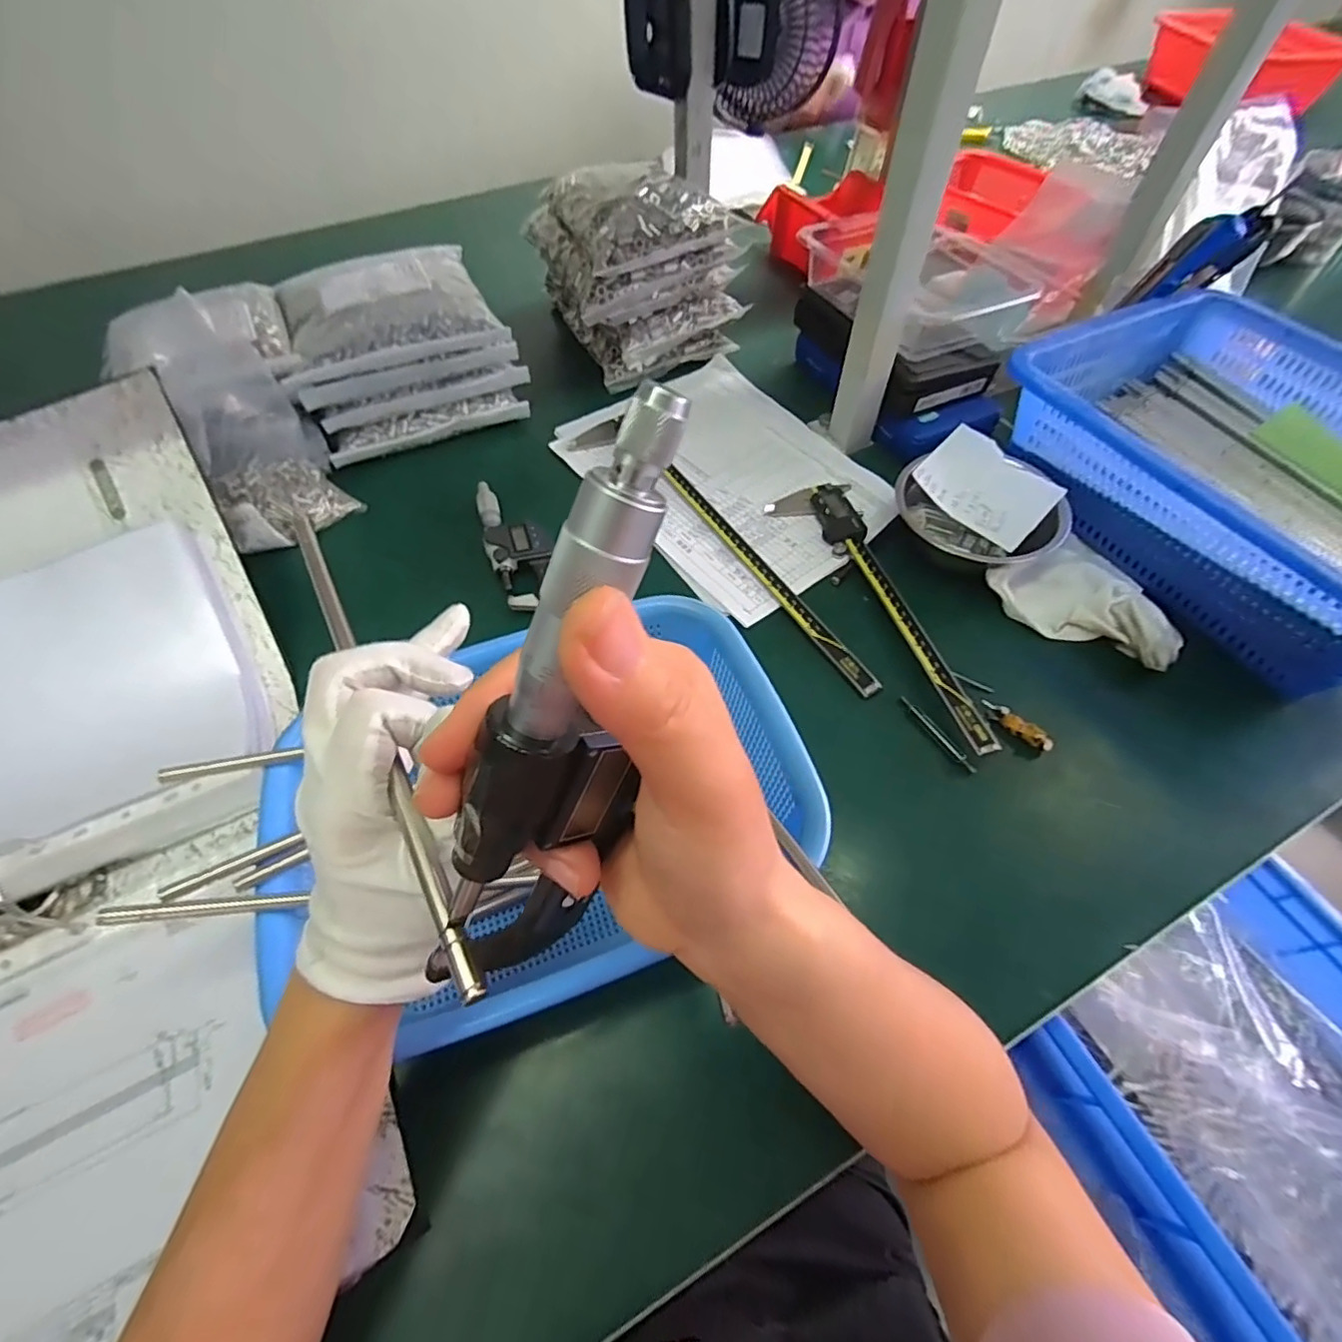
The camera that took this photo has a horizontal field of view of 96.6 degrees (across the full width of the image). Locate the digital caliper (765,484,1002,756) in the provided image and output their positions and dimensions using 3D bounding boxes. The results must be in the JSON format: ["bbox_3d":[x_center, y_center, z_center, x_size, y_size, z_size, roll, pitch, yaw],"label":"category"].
[{"bbox_3d":[0.161,-0.055,0.472,0.073,0.019,0.282,-14,58,-9],"label":"digital caliper"}]

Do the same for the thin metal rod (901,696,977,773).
[{"bbox_3d":[0.186,0.043,0.416,0.006,0.004,0.067,-28,61,-17],"label":"thin metal rod"}]

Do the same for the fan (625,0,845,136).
[{"bbox_3d":[0.062,-0.635,0.590,0.183,0.130,0.107,-21,59,-13],"label":"fan"}]

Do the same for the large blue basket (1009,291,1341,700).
[{"bbox_3d":[0.450,-0.148,0.470,0.258,0.105,0.342,-27,61,-16],"label":"large blue basket"}]

